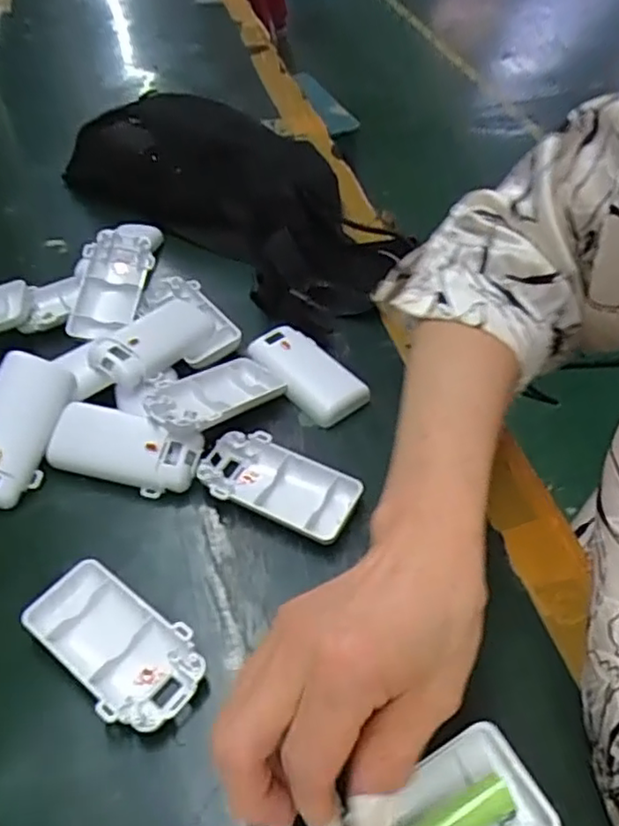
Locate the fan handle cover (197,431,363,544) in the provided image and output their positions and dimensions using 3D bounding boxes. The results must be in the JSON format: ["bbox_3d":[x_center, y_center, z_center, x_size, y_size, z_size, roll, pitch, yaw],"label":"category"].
[{"bbox_3d":[-0.019,0.044,0.389,0.097,0.016,0.050,19,50,18],"label":"fan handle cover"}]

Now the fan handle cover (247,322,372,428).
[{"bbox_3d":[-0.002,-0.029,0.449,0.043,0.011,0.089,-28,52,-22],"label":"fan handle cover"}]

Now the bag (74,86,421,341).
[{"bbox_3d":[-0.066,-0.200,0.566,0.155,0.066,0.352,-34,55,-26],"label":"bag"}]

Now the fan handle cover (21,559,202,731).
[{"bbox_3d":[-0.097,0.116,0.324,0.095,0.017,0.050,27,53,24],"label":"fan handle cover"}]

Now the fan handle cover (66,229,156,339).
[{"bbox_3d":[-0.150,-0.096,0.495,0.049,0.019,0.089,8,67,-3],"label":"fan handle cover"}]

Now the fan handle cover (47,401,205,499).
[{"bbox_3d":[-0.113,0.023,0.399,0.091,0.028,0.037,12,49,13],"label":"fan handle cover"}]

